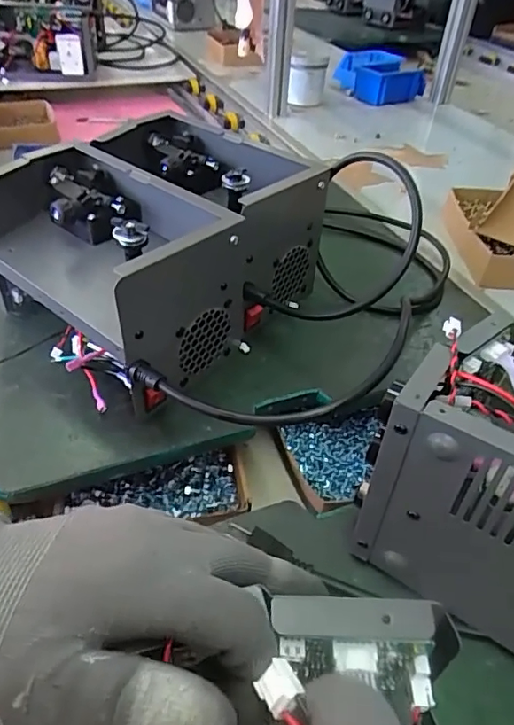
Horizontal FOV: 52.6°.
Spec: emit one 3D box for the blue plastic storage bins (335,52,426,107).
[{"bbox_3d":[0.327,-0.741,1.357,0.162,0.082,0.218,-23,49,-25],"label":"blue plastic storage bins"}]

